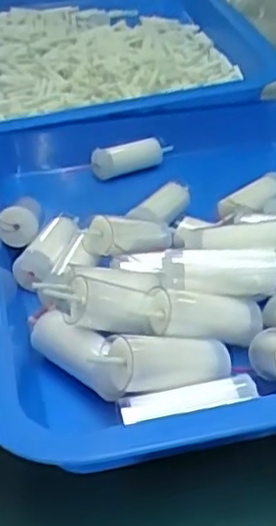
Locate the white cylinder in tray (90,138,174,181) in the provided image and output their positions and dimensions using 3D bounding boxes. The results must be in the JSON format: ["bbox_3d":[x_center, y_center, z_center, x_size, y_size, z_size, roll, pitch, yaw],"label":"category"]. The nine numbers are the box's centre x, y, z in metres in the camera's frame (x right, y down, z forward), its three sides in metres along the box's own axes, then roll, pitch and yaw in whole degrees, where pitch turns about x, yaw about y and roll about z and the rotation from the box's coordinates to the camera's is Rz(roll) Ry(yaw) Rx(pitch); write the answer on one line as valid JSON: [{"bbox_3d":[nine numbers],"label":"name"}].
[{"bbox_3d":[-0.002,-0.075,0.484,0.063,0.027,0.019,-14,32,-19],"label":"white cylinder in tray"}]

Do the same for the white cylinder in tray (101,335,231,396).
[{"bbox_3d":[0.012,0.038,0.263,0.053,0.022,0.026,0,26,-30],"label":"white cylinder in tray"}]

